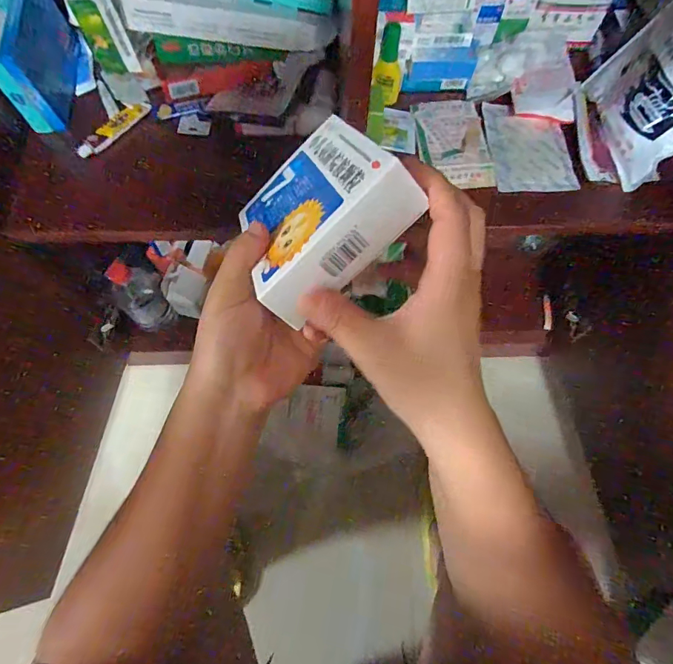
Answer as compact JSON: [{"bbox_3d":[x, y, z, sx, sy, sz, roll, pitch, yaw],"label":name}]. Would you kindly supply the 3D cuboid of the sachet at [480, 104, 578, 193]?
[{"bbox_3d":[0.242,-0.233,0.548,0.102,0.015,0.137,0,65,2],"label":"sachet"}]

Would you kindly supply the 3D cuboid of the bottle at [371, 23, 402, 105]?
[{"bbox_3d":[0.063,-0.320,0.530,0.035,0.089,0.030,5,65,4],"label":"bottle"}]

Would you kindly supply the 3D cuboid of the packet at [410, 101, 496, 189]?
[{"bbox_3d":[0.145,-0.238,0.547,0.083,0.014,0.134,-5,69,-1],"label":"packet"}]

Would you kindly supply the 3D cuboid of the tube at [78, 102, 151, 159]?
[{"bbox_3d":[-0.275,-0.251,0.540,0.020,0.013,0.106,36,71,17],"label":"tube"}]

